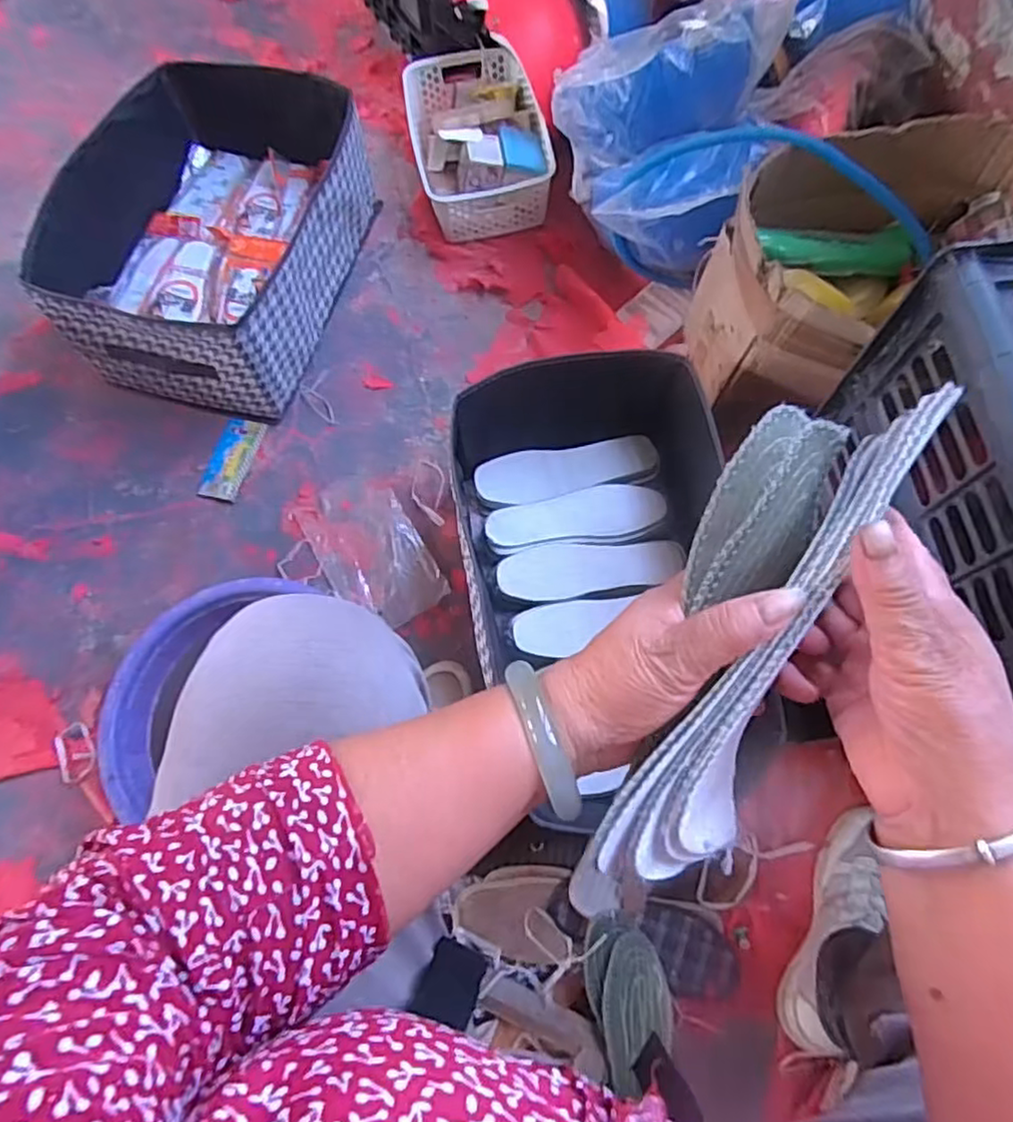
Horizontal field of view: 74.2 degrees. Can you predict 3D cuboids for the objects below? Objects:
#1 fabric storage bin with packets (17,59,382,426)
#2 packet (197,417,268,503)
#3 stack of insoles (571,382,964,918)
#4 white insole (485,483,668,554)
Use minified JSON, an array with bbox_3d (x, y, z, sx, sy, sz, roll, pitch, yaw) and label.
[{"bbox_3d":[-0.405,-0.452,0.939,0.338,0.187,0.443,11,71,5],"label":"fabric storage bin with packets"},{"bbox_3d":[-0.374,-0.140,0.917,0.055,0.009,0.121,12,70,5],"label":"packet"},{"bbox_3d":[0.104,0.038,0.299,0.070,0.048,0.249,23,90,8],"label":"stack of insoles"},{"bbox_3d":[0.086,-0.054,0.829,0.218,0.016,0.072,-10,70,-2],"label":"white insole"}]

